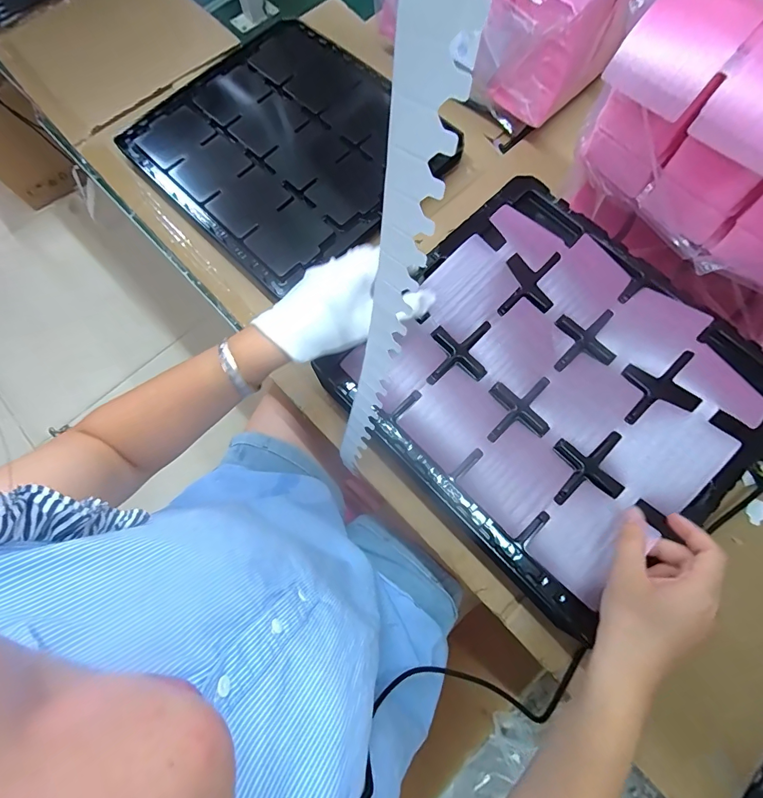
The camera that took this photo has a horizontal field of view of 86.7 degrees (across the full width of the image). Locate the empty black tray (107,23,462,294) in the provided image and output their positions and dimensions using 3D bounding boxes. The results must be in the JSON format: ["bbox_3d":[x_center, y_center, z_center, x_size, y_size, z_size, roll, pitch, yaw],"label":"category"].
[{"bbox_3d":[-0.130,-0.356,0.568,0.374,0.020,0.332,43,80,10],"label":"empty black tray"}]

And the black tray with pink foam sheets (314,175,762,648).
[{"bbox_3d":[0.171,-0.021,0.392,0.338,0.047,0.358,-44,79,-9],"label":"black tray with pink foam sheets"}]

